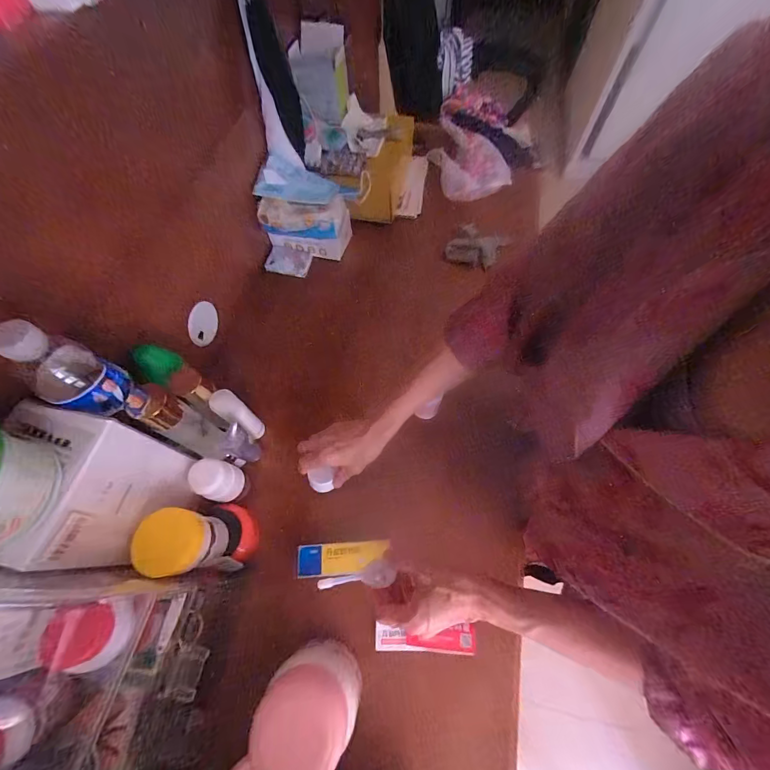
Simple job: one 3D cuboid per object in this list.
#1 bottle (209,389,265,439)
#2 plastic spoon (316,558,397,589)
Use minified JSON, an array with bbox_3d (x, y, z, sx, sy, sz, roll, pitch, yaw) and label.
[{"bbox_3d":[-0.213,0.045,0.508,0.027,0.103,0.034,9,58,42],"label":"bottle"},{"bbox_3d":[-0.032,0.216,0.383,0.093,0.014,0.027,9,58,-35],"label":"plastic spoon"}]

